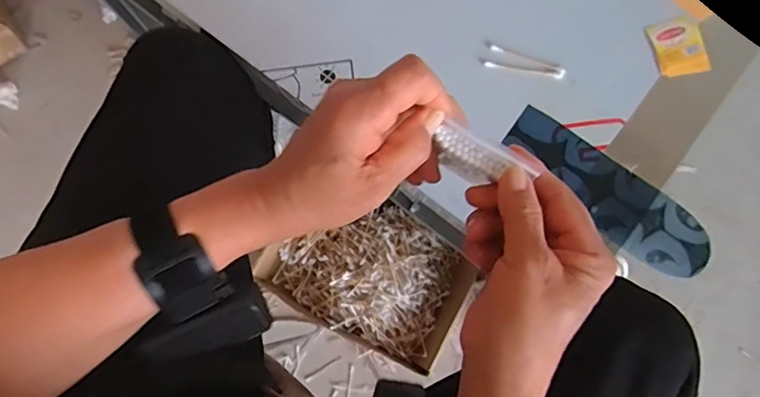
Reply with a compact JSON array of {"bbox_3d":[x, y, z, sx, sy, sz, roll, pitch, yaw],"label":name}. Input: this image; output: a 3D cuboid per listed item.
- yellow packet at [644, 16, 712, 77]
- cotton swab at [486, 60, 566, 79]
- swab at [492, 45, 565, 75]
[{"bbox_3d":[0.273,-0.139,0.468,0.047,0.004,0.055,-12,77,-1],"label":"yellow packet"},{"bbox_3d":[0.131,-0.117,0.467,0.071,0.005,0.006,12,78,4],"label":"cotton swab"},{"bbox_3d":[0.135,-0.128,0.468,0.069,0.004,0.007,22,79,7],"label":"swab"}]

